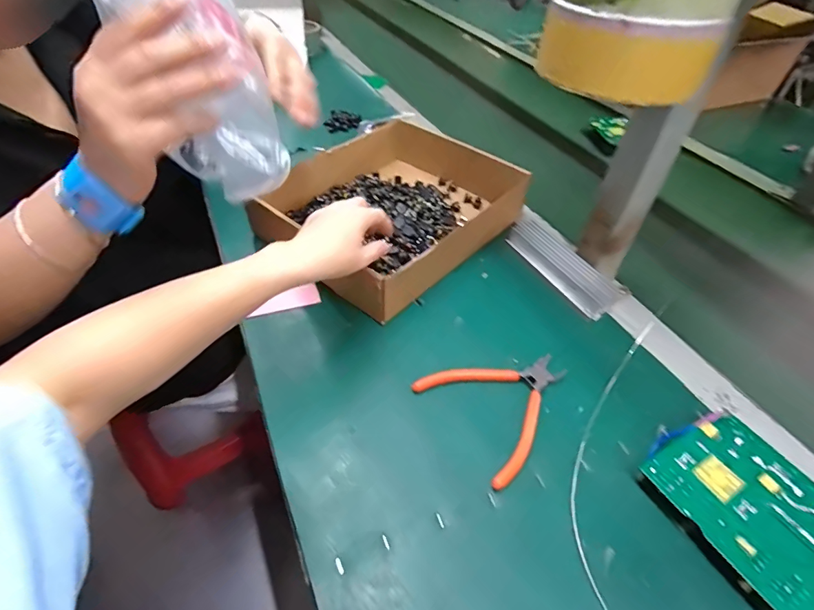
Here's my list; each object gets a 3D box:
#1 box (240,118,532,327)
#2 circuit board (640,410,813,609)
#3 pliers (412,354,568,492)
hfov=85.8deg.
[{"bbox_3d":[-0.015,-0.137,0.597,0.254,0.069,0.330,35,54,27],"label":"box"},{"bbox_3d":[0.275,0.161,0.352,0.112,0.028,0.137,-21,51,-22],"label":"circuit board"},{"bbox_3d":[0.100,0.089,0.426,0.142,0.011,0.120,-25,52,-25],"label":"pliers"}]

